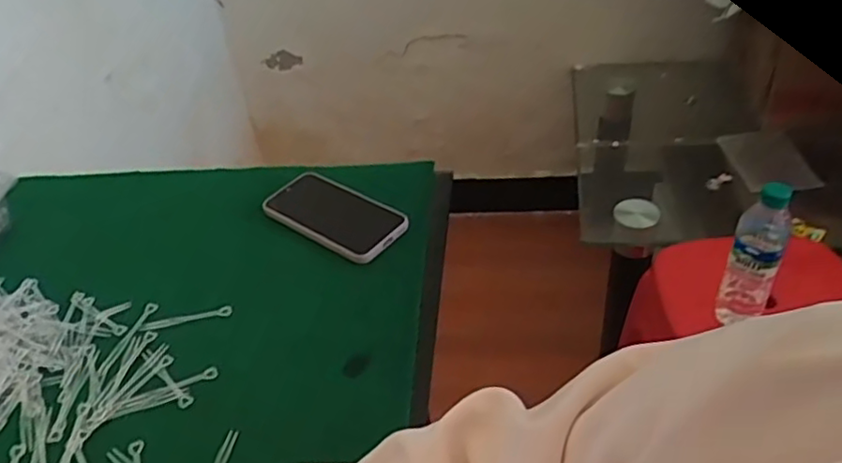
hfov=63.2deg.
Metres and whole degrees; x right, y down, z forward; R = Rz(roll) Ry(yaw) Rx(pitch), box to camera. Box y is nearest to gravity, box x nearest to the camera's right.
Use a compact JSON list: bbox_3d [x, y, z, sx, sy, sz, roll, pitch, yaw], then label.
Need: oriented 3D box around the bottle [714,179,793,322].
[{"bbox_3d":[0.434,0.032,0.888,0.060,0.225,0.055,18,46,26],"label":"bottle"}]

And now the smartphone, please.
[{"bbox_3d":[-0.093,-0.021,0.739,0.162,0.012,0.081,25,50,31],"label":"smartphone"}]

